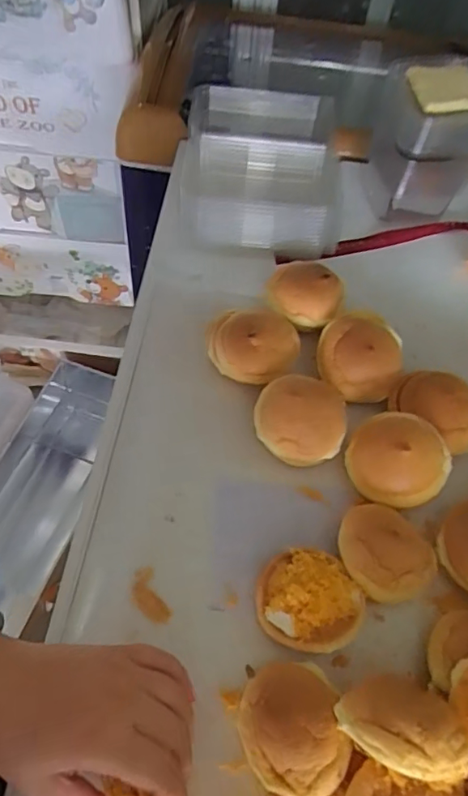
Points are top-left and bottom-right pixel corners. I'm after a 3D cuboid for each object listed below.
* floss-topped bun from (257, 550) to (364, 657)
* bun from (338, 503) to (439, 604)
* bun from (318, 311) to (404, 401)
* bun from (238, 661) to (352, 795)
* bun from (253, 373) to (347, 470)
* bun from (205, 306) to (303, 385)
[{"bbox_3d":[0.058,0.158,0.415,0.077,0.030,0.071,2,58,-2],"label":"floss-topped bun"},{"bbox_3d":[0.119,0.130,0.435,0.063,0.035,0.078,-39,68,-24],"label":"bun"},{"bbox_3d":[0.123,-0.042,0.527,0.079,0.048,0.079,8,58,2],"label":"bun"},{"bbox_3d":[0.038,0.225,0.364,0.063,0.047,0.077,-10,59,-10],"label":"bun"},{"bbox_3d":[0.059,0.024,0.490,0.077,0.055,0.075,2,58,-2],"label":"bun"},{"bbox_3d":[0.019,-0.047,0.527,0.088,0.054,0.078,3,58,-2],"label":"bun"}]

